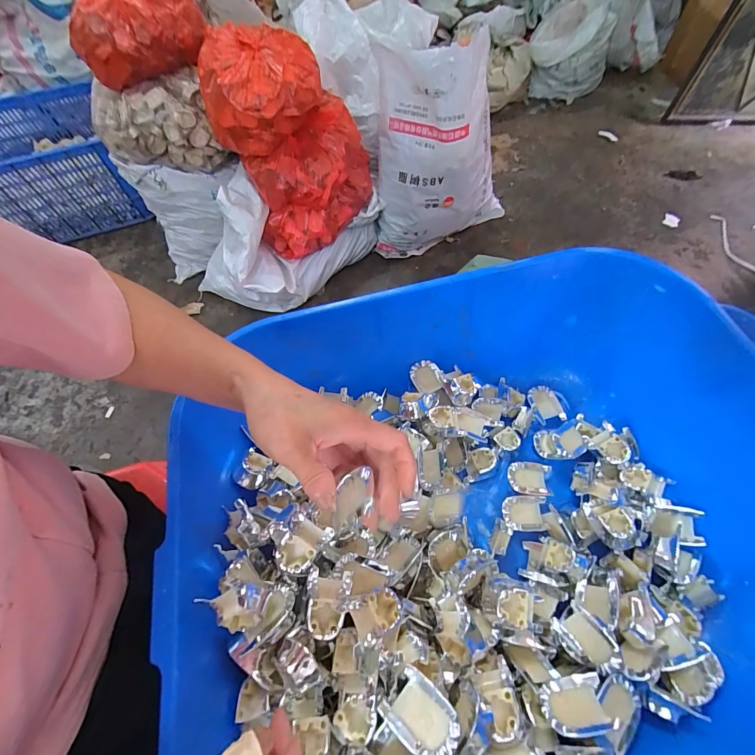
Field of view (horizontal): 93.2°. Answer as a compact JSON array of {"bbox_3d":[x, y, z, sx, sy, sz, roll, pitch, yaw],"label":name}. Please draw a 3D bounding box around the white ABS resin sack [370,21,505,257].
[{"bbox_3d":[0.209,-0.651,1.082,0.430,0.522,0.282,6,64,5],"label":"white ABS resin sack"}]

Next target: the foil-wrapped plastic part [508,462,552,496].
[{"bbox_3d":[0.194,0.130,0.456,0.053,0.015,0.041,0,63,2],"label":"foil-wrapped plastic part"}]

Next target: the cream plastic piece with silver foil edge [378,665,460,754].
[{"bbox_3d":[0.032,0.244,0.257,0.051,0.008,0.039,37,70,19],"label":"cream plastic piece with silver foil edge"}]

